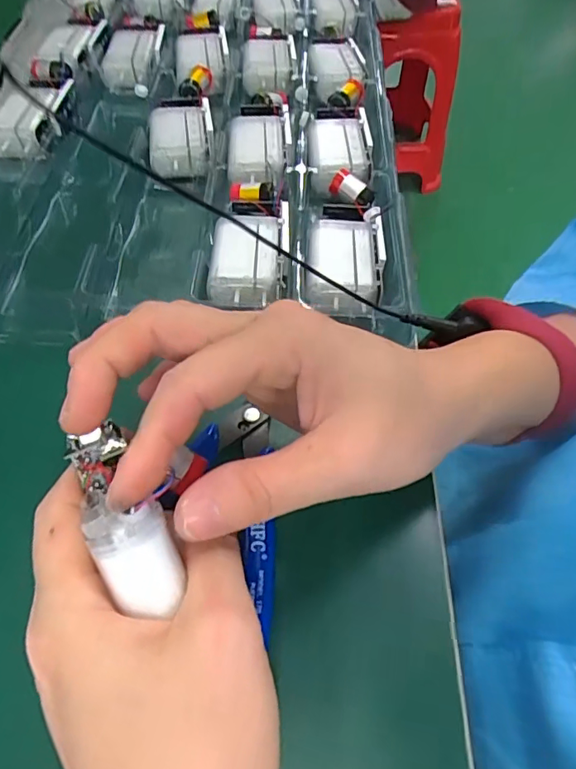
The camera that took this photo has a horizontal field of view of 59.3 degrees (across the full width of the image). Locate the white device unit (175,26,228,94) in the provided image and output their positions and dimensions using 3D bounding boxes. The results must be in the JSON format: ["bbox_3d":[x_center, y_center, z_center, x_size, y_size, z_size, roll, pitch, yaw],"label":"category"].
[{"bbox_3d":[-0.070,-0.265,0.411,0.041,0.019,0.083,-7,54,-1],"label":"white device unit"}]

